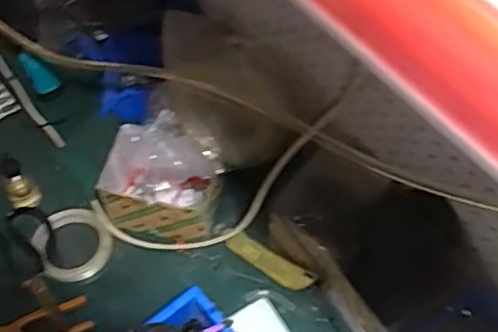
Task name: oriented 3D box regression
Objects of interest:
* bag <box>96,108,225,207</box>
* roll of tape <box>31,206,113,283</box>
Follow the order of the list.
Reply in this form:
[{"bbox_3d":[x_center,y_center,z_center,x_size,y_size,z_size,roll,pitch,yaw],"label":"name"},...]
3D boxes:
[{"bbox_3d":[-0.111,0.008,0.801,0.142,0.161,0.091,10,57,4],"label":"bag"},{"bbox_3d":[-0.232,0.101,0.821,0.091,0.021,0.104,-29,62,-19],"label":"roll of tape"}]

